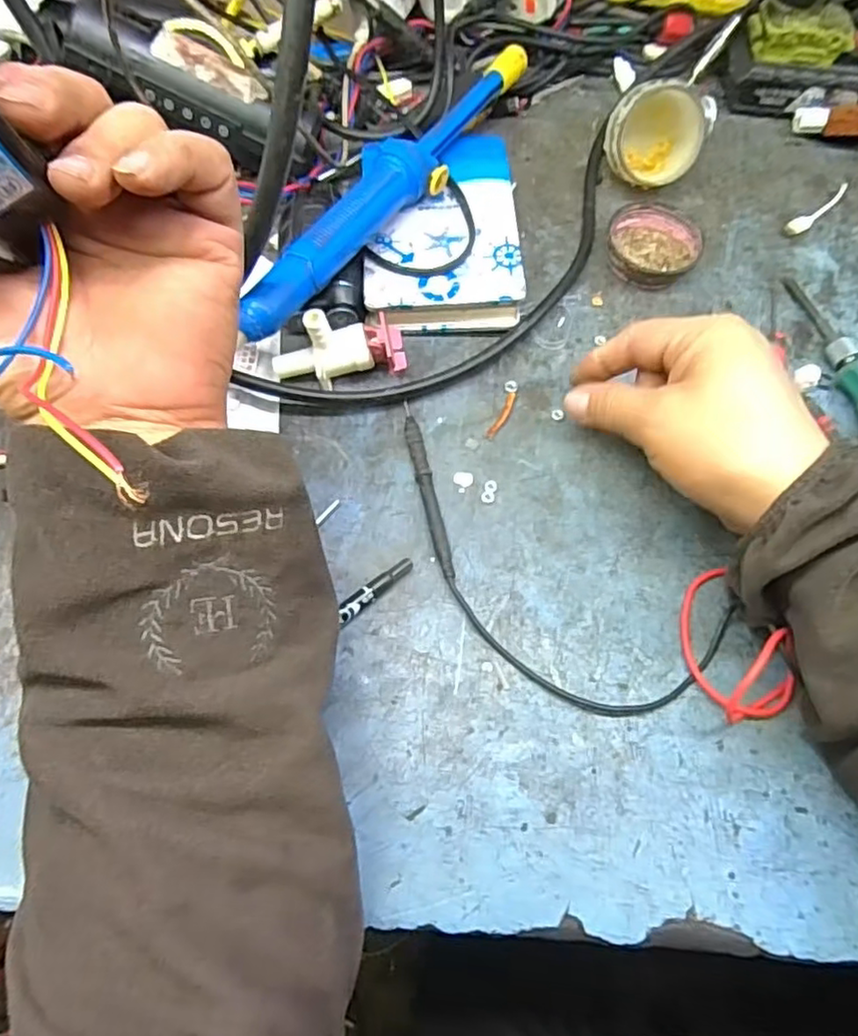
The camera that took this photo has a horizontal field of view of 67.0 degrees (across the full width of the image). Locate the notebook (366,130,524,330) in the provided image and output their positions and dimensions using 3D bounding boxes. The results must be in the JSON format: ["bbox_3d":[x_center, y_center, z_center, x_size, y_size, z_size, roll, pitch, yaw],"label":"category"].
[{"bbox_3d":[0.009,-0.185,0.423,0.093,0.035,0.143,0,66,-2],"label":"notebook"}]

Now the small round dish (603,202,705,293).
[{"bbox_3d":[0.149,-0.181,0.434,0.060,0.017,0.060,1,66,-2],"label":"small round dish"}]

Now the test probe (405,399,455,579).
[{"bbox_3d":[-0.001,-0.018,0.361,0.009,0.008,0.110,-11,67,-7],"label":"test probe"}]

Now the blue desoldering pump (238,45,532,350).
[{"bbox_3d":[-0.017,-0.205,0.397,0.036,0.036,0.317,32,69,12],"label":"blue desoldering pump"}]

